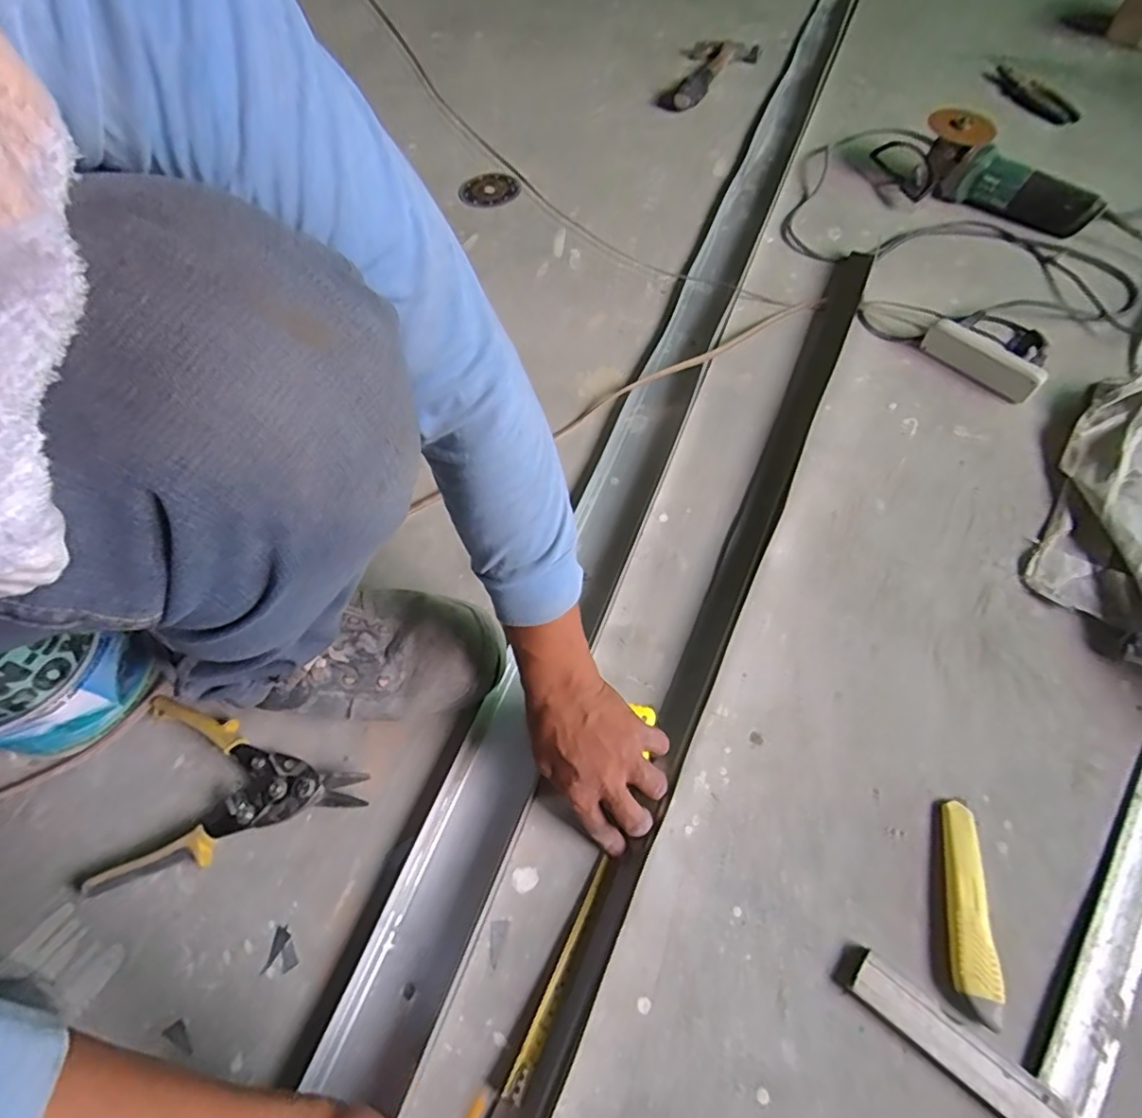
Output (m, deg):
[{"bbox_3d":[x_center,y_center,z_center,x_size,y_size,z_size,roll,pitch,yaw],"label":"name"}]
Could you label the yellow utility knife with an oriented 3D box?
[{"bbox_3d":[0.314,0.275,0.473,0.031,0.016,0.152,5,61,5],"label":"yellow utility knife"}]

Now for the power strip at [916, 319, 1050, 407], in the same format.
[{"bbox_3d":[0.539,-0.260,0.787,0.034,0.048,0.150,-41,67,-19],"label":"power strip"}]

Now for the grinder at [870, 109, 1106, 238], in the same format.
[{"bbox_3d":[0.685,-0.637,0.990,0.350,0.118,0.168,33,67,19],"label":"grinder"}]

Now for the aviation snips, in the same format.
[{"bbox_3d":[-0.293,0.204,0.531,0.214,0.024,0.154,-2,60,1],"label":"aviation snips"}]

